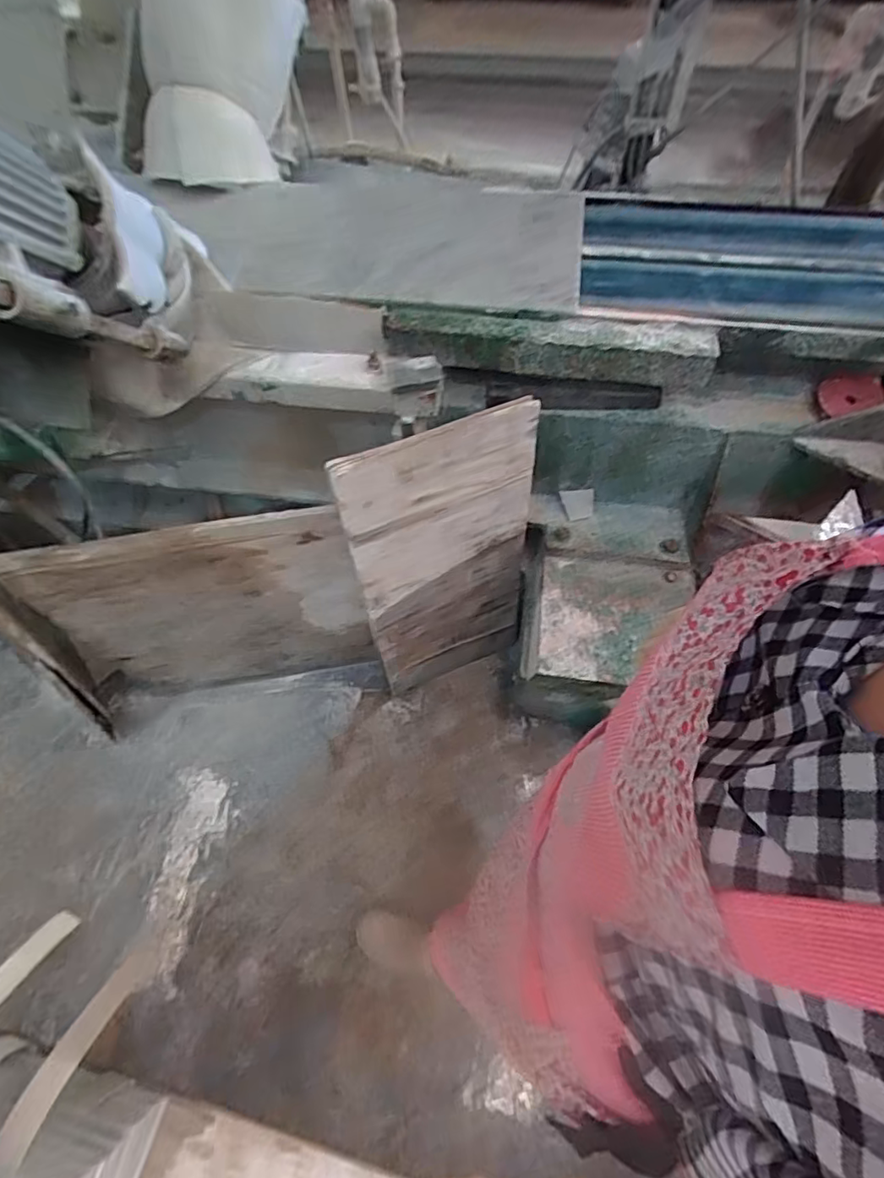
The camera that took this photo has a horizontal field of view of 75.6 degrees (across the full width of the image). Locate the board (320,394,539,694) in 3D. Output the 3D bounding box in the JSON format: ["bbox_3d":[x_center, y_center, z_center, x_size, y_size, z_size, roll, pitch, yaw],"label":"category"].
[{"bbox_3d":[0.013,-0.022,1.029,0.311,0.677,0.020,-22,58,-11],"label":"board"}]

